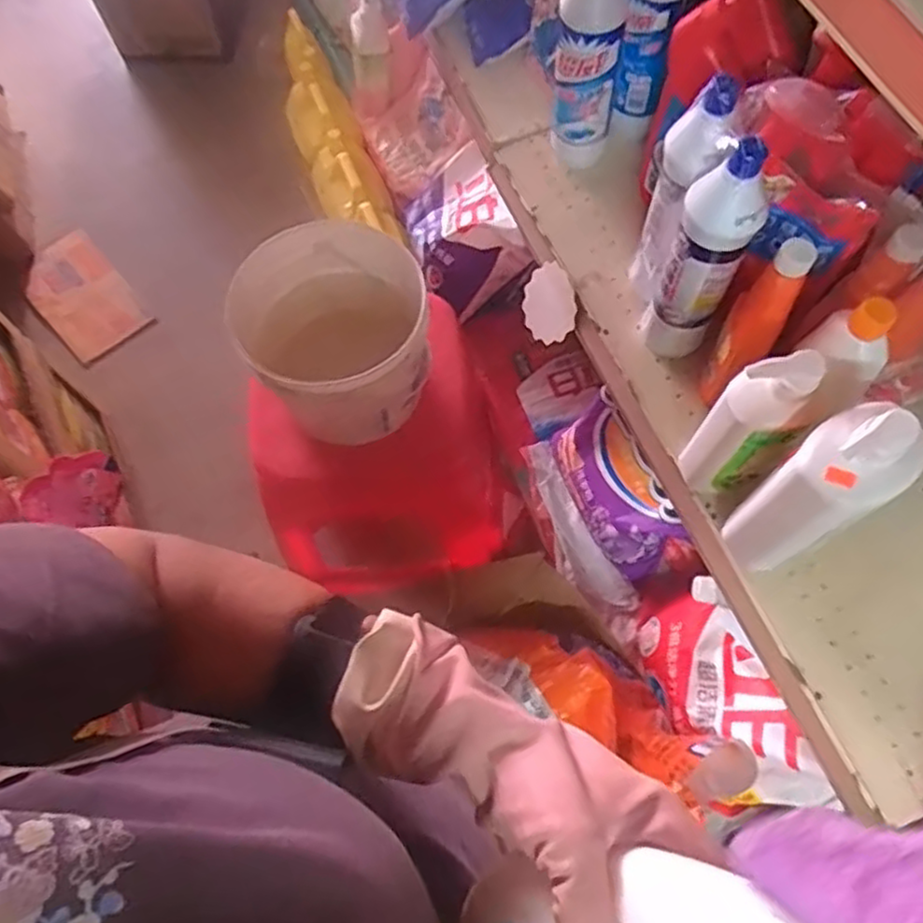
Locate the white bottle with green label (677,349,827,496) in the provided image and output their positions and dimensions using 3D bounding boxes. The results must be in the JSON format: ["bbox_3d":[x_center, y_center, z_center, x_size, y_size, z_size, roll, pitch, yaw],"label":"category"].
[{"bbox_3d":[0.263,-0.028,0.650,0.061,0.208,0.051,-1,68,0],"label":"white bottle with green label"}]

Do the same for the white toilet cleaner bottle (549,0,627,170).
[{"bbox_3d":[0.140,-0.448,0.778,0.070,0.252,0.053,5,68,2],"label":"white toilet cleaner bottle"}]

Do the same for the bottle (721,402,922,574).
[{"bbox_3d":[0.302,0.028,0.600,0.076,0.229,0.071,-31,71,-12],"label":"bottle"}]

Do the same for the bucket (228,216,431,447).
[{"bbox_3d":[-0.141,-0.147,0.845,0.216,0.187,0.206,0,68,0],"label":"bucket"}]

